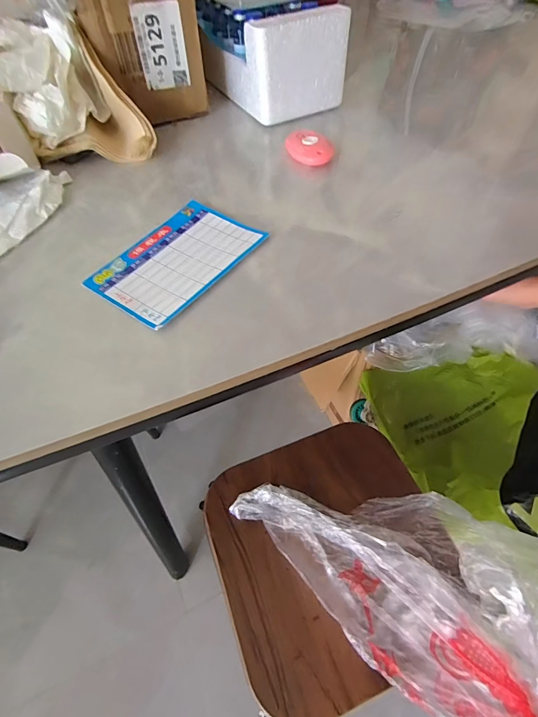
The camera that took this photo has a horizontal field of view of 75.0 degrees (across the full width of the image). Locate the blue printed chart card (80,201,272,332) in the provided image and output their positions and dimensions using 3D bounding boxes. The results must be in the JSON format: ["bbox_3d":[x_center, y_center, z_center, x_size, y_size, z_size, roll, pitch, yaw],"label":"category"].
[{"bbox_3d":[-0.061,-0.068,0.231,0.075,0.004,0.102,30,62,22],"label":"blue printed chart card"}]

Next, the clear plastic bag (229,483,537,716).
[{"bbox_3d":[0.129,0.211,0.352,0.347,0.132,0.163,15,55,35],"label":"clear plastic bag"}]

